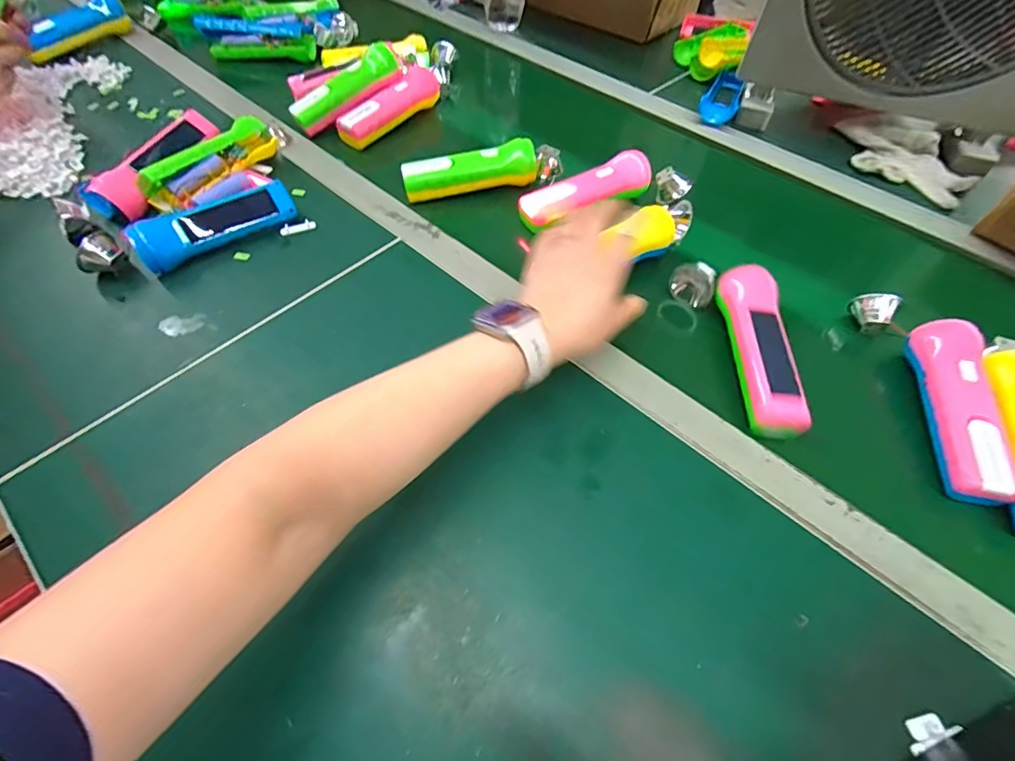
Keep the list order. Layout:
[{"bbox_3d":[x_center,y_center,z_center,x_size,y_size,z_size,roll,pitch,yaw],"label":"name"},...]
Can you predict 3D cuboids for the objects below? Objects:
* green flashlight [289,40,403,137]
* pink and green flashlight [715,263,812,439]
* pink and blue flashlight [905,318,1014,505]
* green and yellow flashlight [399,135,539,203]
[{"bbox_3d":[-0.212,-0.389,0.642,0.159,0.035,0.054,-40,64,-7],"label":"green flashlight"},{"bbox_3d":[0.225,-0.032,0.427,0.046,0.034,0.164,4,54,0],"label":"pink and green flashlight"},{"bbox_3d":[0.377,0.019,0.402,0.044,0.035,0.165,10,55,5],"label":"pink and blue flashlight"},{"bbox_3d":[-0.044,-0.251,0.571,0.155,0.045,0.031,-11,56,-10],"label":"green and yellow flashlight"}]

